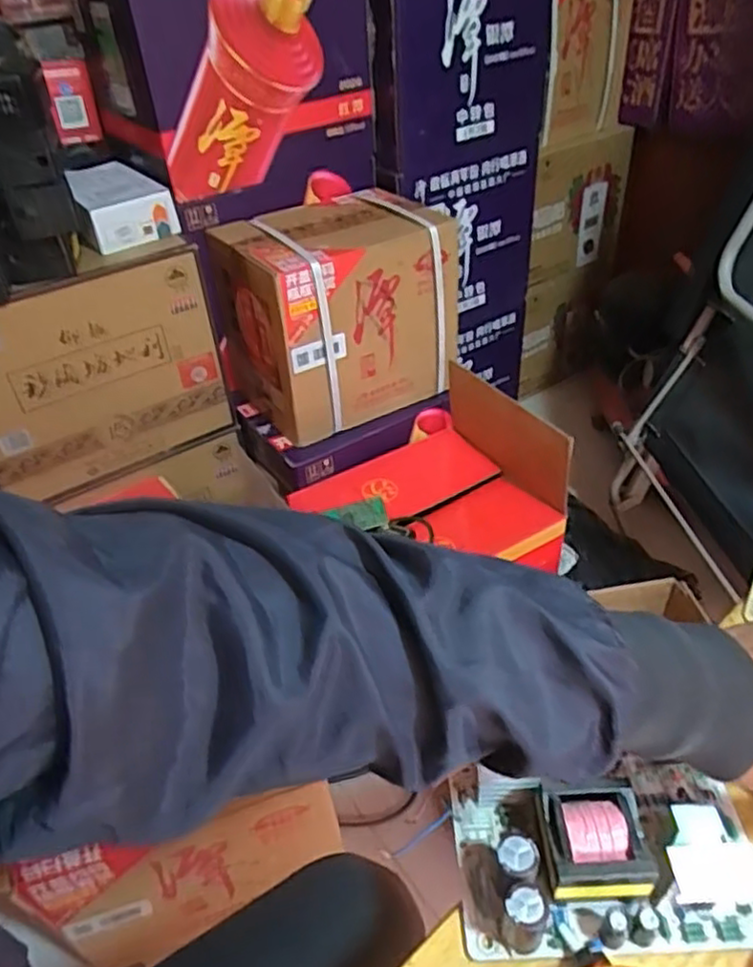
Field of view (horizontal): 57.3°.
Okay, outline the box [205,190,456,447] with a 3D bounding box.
[{"bbox_3d":[-0.059,-0.274,1.123,0.326,0.292,0.210,-24,44,-22],"label":"box"}]

